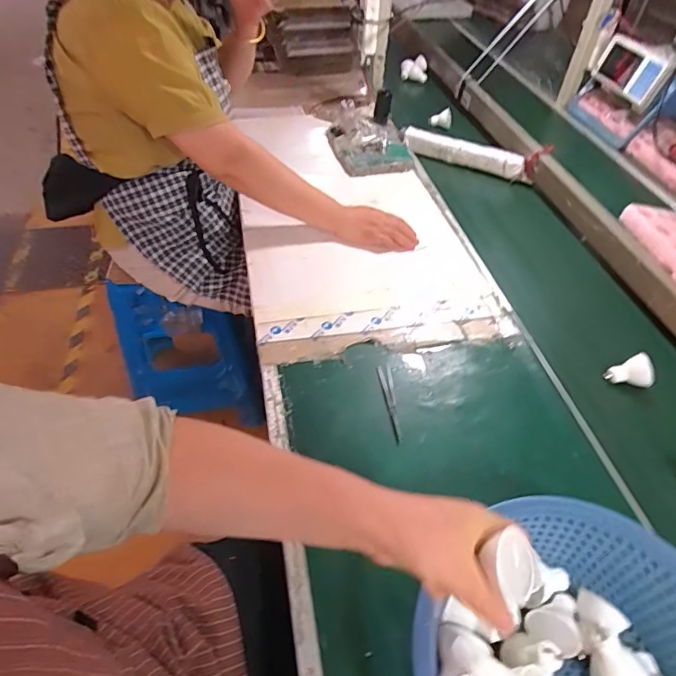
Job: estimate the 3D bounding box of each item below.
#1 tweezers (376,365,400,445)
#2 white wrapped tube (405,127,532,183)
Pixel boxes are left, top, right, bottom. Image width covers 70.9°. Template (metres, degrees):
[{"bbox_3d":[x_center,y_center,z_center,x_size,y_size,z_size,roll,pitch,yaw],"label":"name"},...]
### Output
[{"bbox_3d":[0.075,0.087,0.654,0.019,0.004,0.125,-4,48,-8],"label":"tweezers"},{"bbox_3d":[0.297,-0.434,1.102,0.307,0.049,0.051,27,51,20],"label":"white wrapped tube"}]

